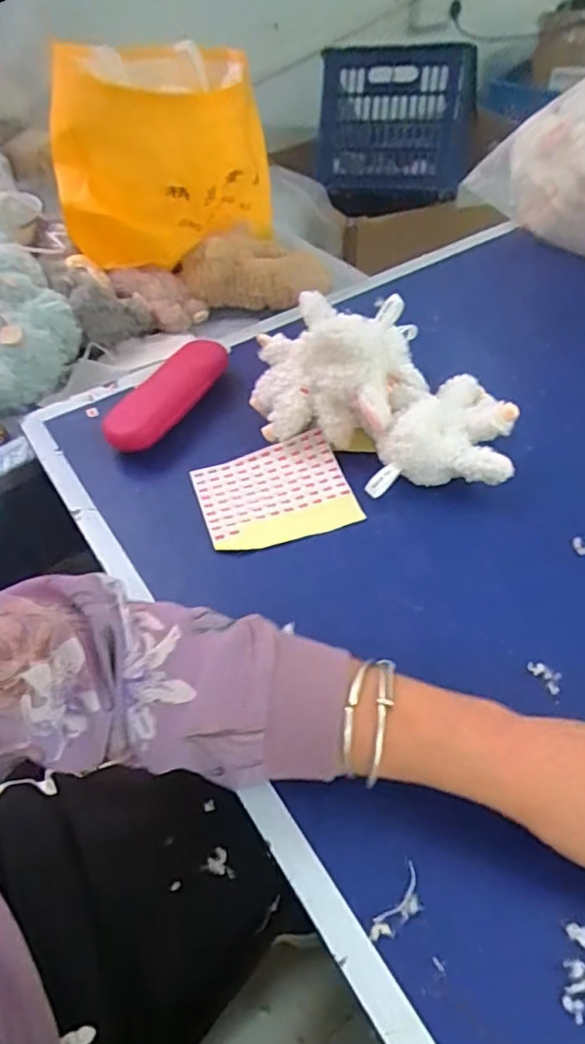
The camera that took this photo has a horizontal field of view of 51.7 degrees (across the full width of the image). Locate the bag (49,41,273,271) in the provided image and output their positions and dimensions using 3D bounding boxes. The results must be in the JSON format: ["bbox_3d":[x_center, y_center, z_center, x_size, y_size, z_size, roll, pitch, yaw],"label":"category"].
[{"bbox_3d":[-0.140,-0.365,0.651,0.234,0.207,0.253,-9,51,-4],"label":"bag"}]

